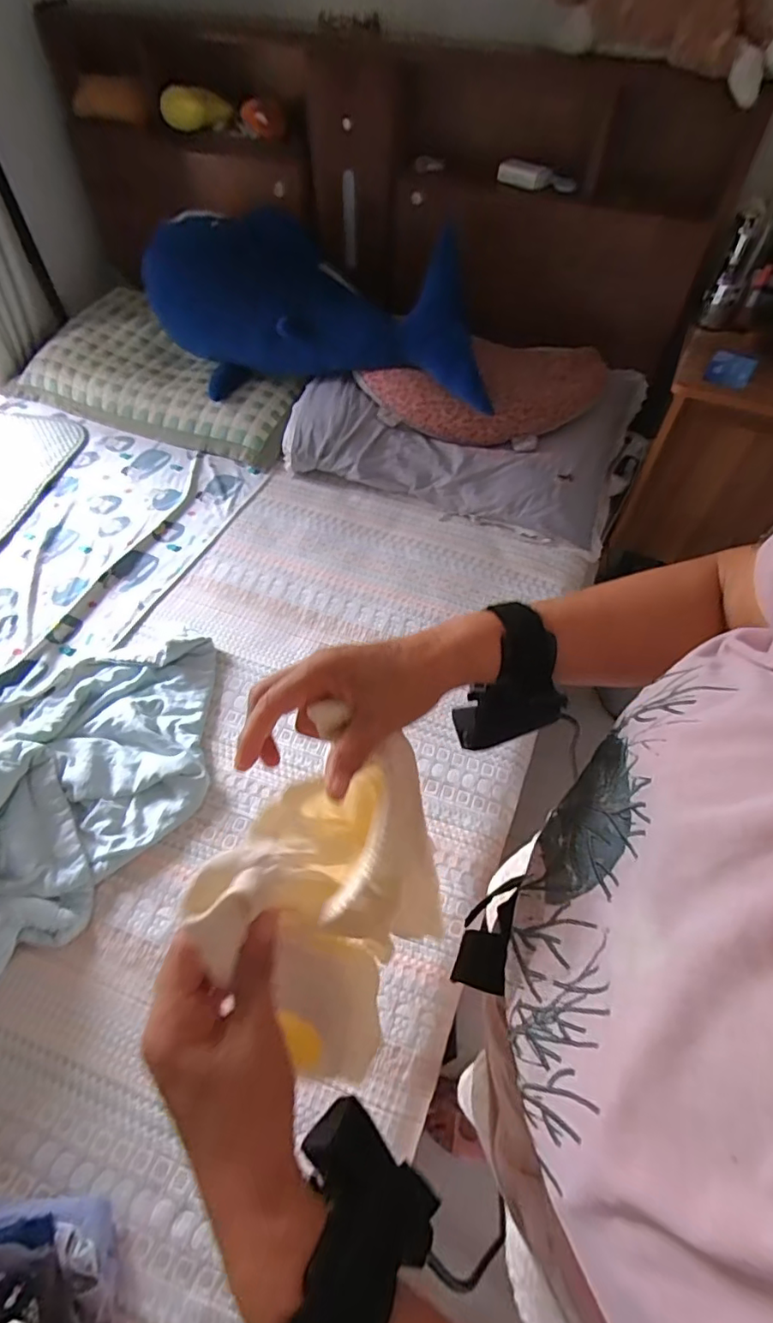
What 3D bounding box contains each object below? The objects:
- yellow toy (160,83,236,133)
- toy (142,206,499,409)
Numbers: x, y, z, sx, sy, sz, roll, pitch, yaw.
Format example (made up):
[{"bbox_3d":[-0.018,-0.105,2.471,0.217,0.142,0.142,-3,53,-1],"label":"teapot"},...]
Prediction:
[{"bbox_3d":[-0.395,-1.147,1.129,0.168,0.069,0.037,22,58,13],"label":"yellow toy"},{"bbox_3d":[-0.148,-0.784,1.204,0.837,0.276,0.334,16,57,9],"label":"toy"}]

